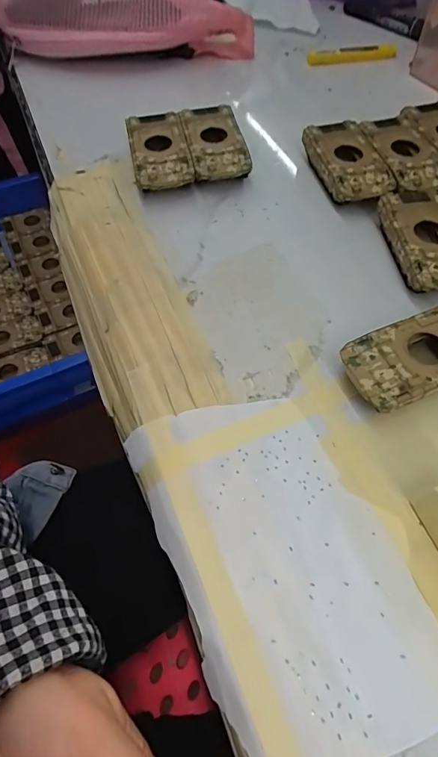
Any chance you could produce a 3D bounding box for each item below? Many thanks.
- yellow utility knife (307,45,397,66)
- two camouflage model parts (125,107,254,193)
[{"bbox_3d":[0.152,-0.377,0.496,0.105,0.014,0.018,-7,60,-4],"label":"yellow utility knife"},{"bbox_3d":[-0.028,-0.206,0.387,0.100,0.026,0.086,-11,60,-6],"label":"two camouflage model parts"}]

